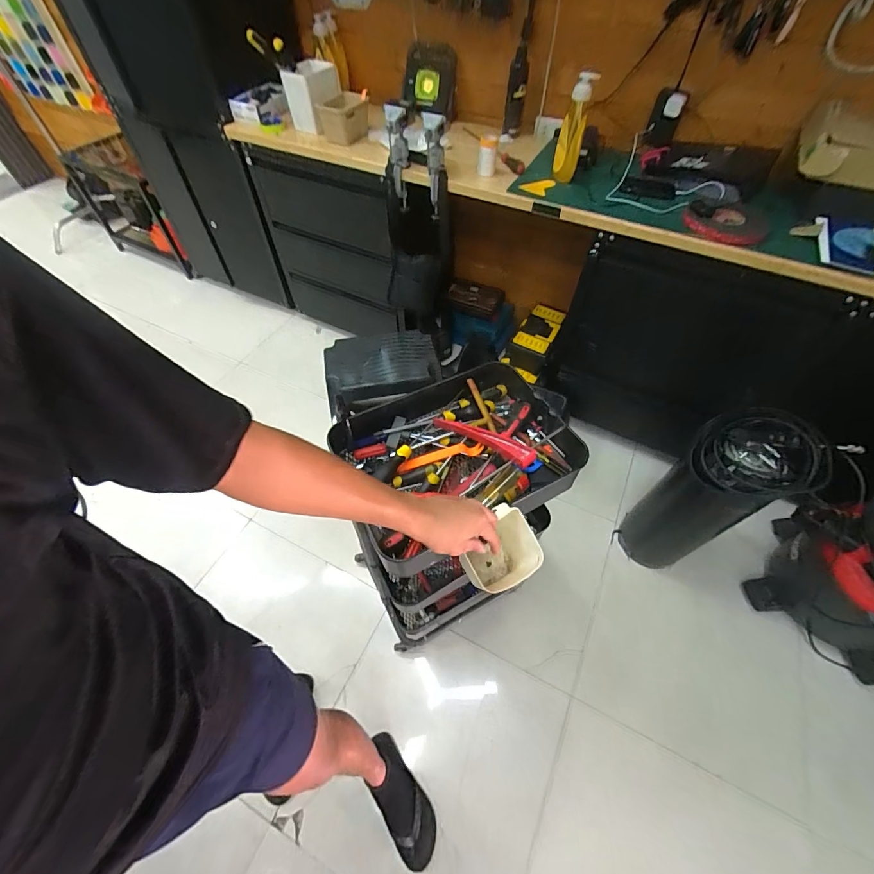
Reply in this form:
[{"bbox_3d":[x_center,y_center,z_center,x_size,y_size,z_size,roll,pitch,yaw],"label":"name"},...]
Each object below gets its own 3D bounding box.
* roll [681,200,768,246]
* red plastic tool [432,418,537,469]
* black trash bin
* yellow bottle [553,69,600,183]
[{"bbox_3d":[0.740,-0.557,1.016,0.185,0.032,0.188,0,55,0],"label":"roll"},{"bbox_3d":[0.087,0.003,0.756,0.214,0.024,0.040,23,56,30],"label":"red plastic tool"},{"bbox_3d":[0.750,0.199,1.153,0.229,0.626,0.197,31,60,20],"label":"black trash bin"},{"bbox_3d":[0.368,-0.830,1.070,0.065,0.239,0.090,13,56,9],"label":"yellow bottle"}]

